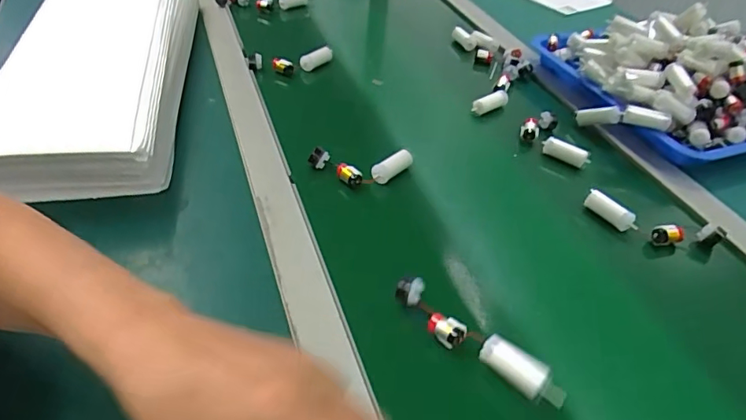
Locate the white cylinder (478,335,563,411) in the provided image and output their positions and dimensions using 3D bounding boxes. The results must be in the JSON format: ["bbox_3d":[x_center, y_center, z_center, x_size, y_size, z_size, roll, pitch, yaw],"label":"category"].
[{"bbox_3d":[0.110,0.119,0.381,0.065,0.020,0.022,30,56,26],"label":"white cylinder"}]

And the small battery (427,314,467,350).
[{"bbox_3d":[0.058,0.095,0.407,0.030,0.017,0.016,28,55,24],"label":"small battery"}]

